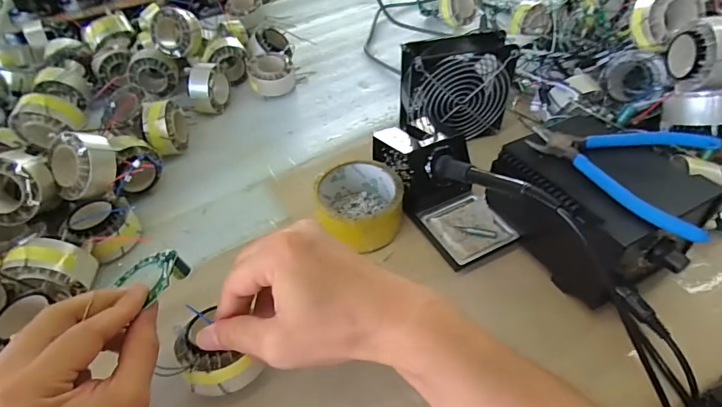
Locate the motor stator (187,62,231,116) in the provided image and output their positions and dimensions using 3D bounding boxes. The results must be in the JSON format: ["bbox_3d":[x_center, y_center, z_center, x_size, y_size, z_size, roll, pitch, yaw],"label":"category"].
[{"bbox_3d":[-0.207,-0.155,0.587,0.035,0.065,0.056,0,46,5],"label":"motor stator"}]

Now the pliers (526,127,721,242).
[{"bbox_3d":[0.229,-0.040,0.352,0.116,0.010,0.146,-29,50,-21],"label":"pliers"}]

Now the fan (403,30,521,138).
[{"bbox_3d":[0.106,-0.124,0.490,0.122,0.114,0.056,-14,47,-8],"label":"fan"}]

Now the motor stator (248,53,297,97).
[{"bbox_3d":[-0.130,-0.187,0.627,0.067,0.046,0.061,-9,46,-3],"label":"motor stator"}]

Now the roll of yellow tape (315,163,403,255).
[{"bbox_3d":[0.000,0.004,0.421,0.080,0.048,0.088,-3,46,3],"label":"roll of yellow tape"}]

